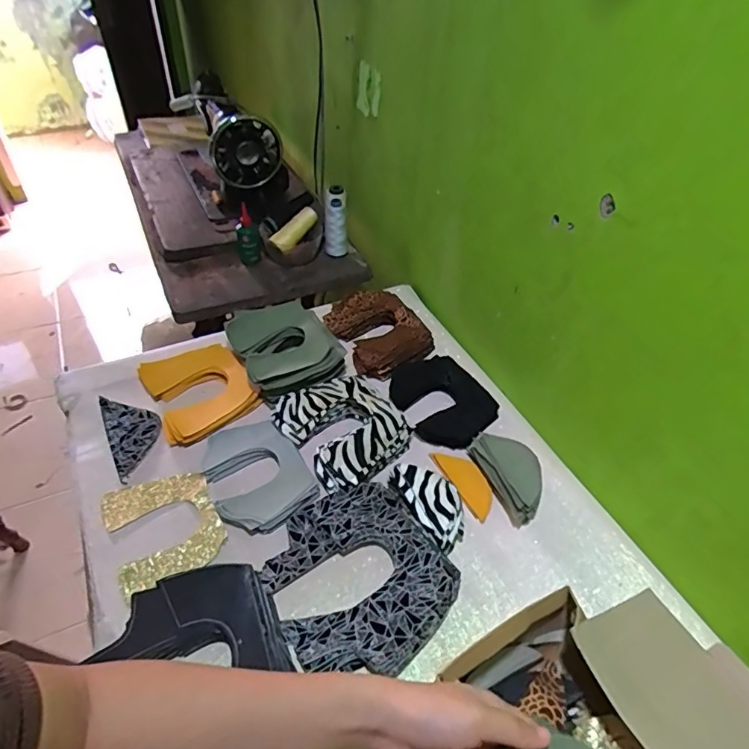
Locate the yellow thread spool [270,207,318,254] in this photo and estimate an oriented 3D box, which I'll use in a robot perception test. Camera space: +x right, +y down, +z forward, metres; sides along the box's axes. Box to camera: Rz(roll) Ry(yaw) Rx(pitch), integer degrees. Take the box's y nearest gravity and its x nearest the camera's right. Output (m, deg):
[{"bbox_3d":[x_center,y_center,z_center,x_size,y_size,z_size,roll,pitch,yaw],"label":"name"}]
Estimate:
[{"bbox_3d":[-0.152,-0.289,1.021,0.031,0.039,0.114,32,70,24],"label":"yellow thread spool"}]

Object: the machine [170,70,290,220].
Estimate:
[{"bbox_3d":[-0.332,-0.510,1.134,0.161,0.206,0.357,-20,50,-23],"label":"machine"}]

